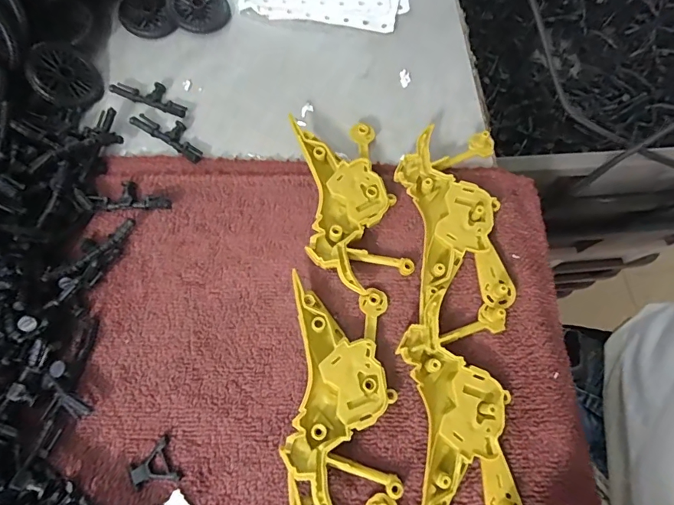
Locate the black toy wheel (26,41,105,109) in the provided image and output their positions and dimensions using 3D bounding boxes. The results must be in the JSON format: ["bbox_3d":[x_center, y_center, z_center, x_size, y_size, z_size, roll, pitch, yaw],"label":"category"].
[{"bbox_3d":[-0.158,-0.104,0.251,0.038,0.008,0.037,20,67,-39],"label":"black toy wheel"}]

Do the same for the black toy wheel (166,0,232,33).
[{"bbox_3d":[-0.092,-0.163,0.282,0.038,0.009,0.037,0,69,-1],"label":"black toy wheel"}]

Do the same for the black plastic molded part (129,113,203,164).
[{"bbox_3d":[-0.096,-0.070,0.252,0.048,0.005,0.018,32,72,11],"label":"black plastic molded part"}]

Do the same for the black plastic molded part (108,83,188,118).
[{"bbox_3d":[-0.111,-0.095,0.261,0.049,0.007,0.017,22,70,7],"label":"black plastic molded part"}]

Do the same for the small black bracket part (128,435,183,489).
[{"bbox_3d":[-0.082,0.096,0.190,0.020,0.004,0.020,-26,72,-11],"label":"small black bracket part"}]

